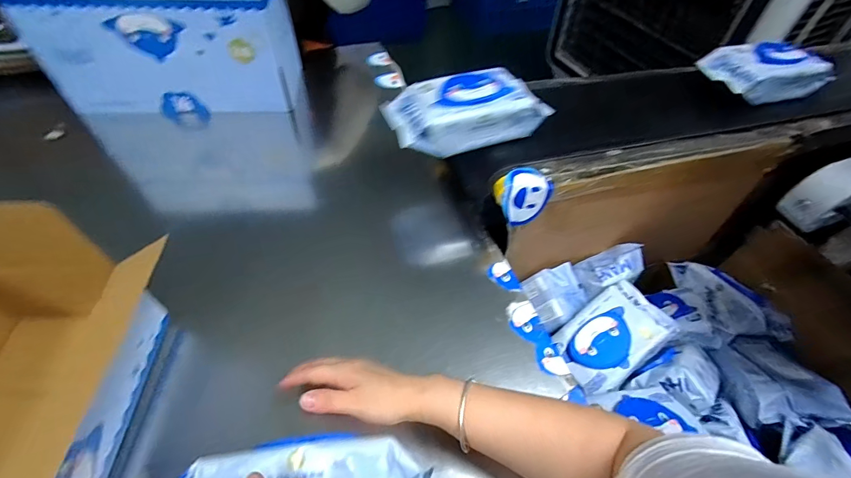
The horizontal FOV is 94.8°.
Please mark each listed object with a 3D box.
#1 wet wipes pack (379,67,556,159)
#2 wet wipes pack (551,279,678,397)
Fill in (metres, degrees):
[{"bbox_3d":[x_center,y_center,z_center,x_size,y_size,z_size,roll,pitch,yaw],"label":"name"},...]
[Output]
[{"bbox_3d":[0.059,-0.188,0.565,0.224,0.068,0.110,-12,53,-12],"label":"wet wipes pack"},{"bbox_3d":[0.276,0.142,0.581,0.185,0.044,0.109,-30,58,-24],"label":"wet wipes pack"}]

